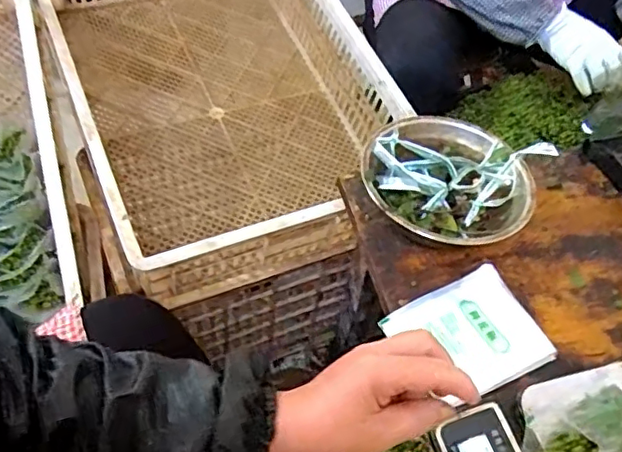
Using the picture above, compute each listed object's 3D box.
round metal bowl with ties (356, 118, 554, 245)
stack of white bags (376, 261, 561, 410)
[{"bbox_3d":[0.155,-0.050,0.668,0.181,0.088,0.192,3,49,-4],"label":"round metal bowl with ties"},{"bbox_3d":[0.160,0.107,0.584,0.135,0.016,0.117,-21,55,-23],"label":"stack of white bags"}]

